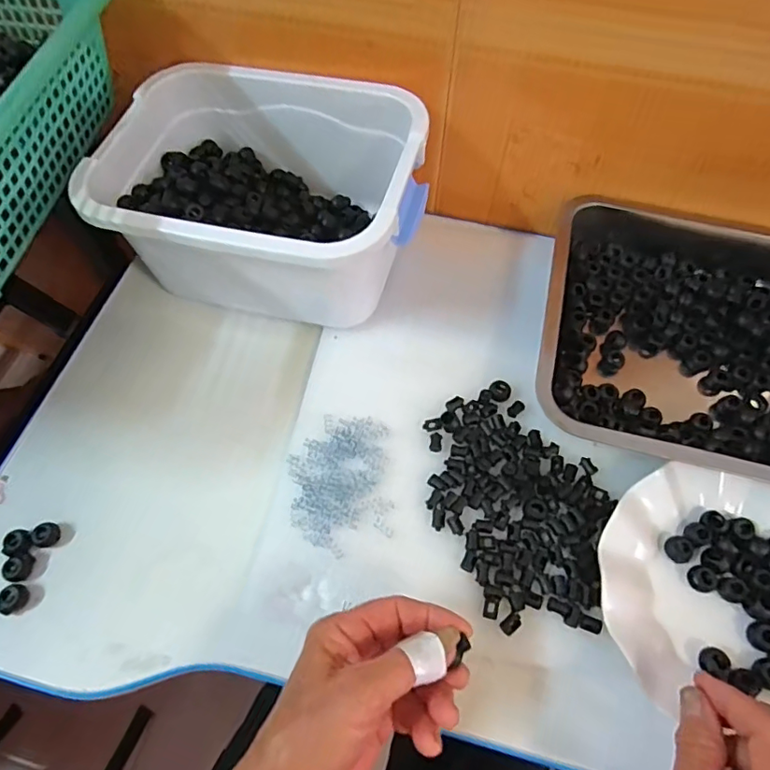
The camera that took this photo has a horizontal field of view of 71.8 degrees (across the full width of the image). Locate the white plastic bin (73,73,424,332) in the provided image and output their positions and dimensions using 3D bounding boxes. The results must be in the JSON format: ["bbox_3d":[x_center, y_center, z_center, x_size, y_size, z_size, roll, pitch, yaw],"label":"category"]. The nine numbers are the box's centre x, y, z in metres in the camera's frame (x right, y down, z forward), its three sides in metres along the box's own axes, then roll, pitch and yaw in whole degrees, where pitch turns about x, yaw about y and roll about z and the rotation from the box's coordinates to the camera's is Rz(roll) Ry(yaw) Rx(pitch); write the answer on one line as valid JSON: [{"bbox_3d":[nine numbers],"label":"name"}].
[{"bbox_3d":[-0.097,-0.158,0.464,0.258,0.119,0.191,9,62,4],"label":"white plastic bin"}]

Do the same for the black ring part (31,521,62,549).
[{"bbox_3d":[-0.247,0.110,0.390,0.014,0.016,0.017,14,62,7],"label":"black ring part"}]

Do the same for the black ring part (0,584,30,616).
[{"bbox_3d":[-0.258,0.147,0.366,0.018,0.011,0.017,0,61,0],"label":"black ring part"}]

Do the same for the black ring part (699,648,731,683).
[{"bbox_3d":[0.212,0.177,0.340,0.016,0.007,0.018,26,66,15],"label":"black ring part"}]

